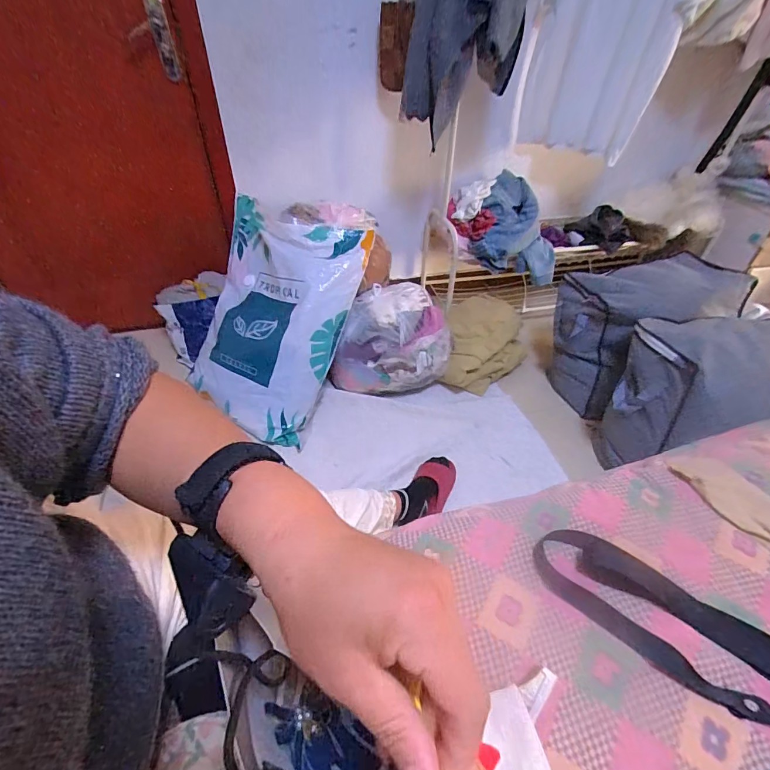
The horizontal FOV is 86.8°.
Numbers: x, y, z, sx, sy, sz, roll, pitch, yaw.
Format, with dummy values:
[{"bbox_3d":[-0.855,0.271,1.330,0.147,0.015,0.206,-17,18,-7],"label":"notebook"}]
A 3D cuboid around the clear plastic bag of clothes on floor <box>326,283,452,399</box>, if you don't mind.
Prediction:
[{"bbox_3d":[0.006,-0.146,1.328,0.379,0.348,0.214,-9,8,-8],"label":"clear plastic bag of clothes on floor"}]

